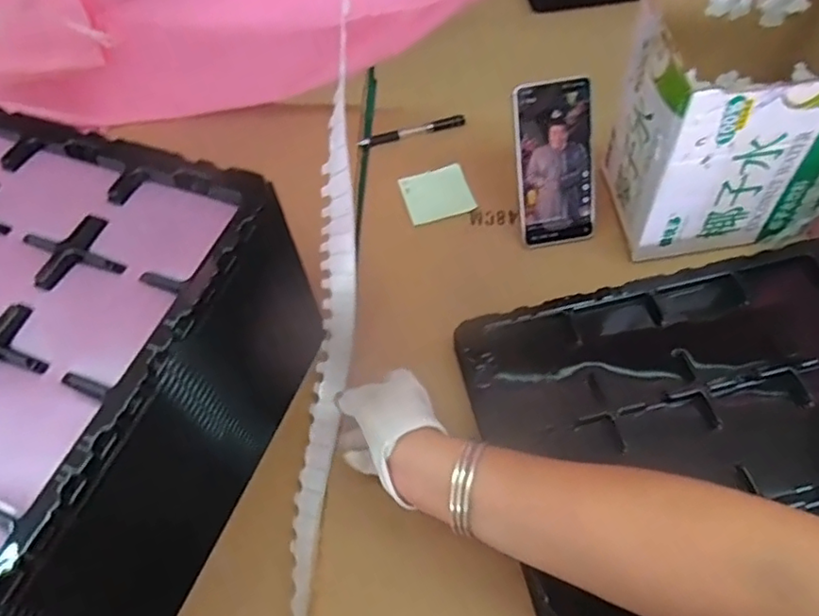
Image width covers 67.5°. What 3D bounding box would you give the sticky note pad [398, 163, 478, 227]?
[{"bbox_3d":[0.032,-0.133,0.712,0.075,0.008,0.073,-17,58,-7],"label":"sticky note pad"}]

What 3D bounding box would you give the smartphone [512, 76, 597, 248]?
[{"bbox_3d":[0.151,-0.145,0.624,0.078,0.163,0.010,-10,25,1],"label":"smartphone"}]

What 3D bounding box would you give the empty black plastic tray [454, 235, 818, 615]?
[{"bbox_3d":[0.261,0.120,0.525,0.375,0.065,0.333,-14,58,-5],"label":"empty black plastic tray"}]

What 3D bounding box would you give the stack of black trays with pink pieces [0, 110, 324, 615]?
[{"bbox_3d":[-0.306,0.059,0.491,0.348,0.202,0.373,20,61,16],"label":"stack of black trays with pink pieces"}]

